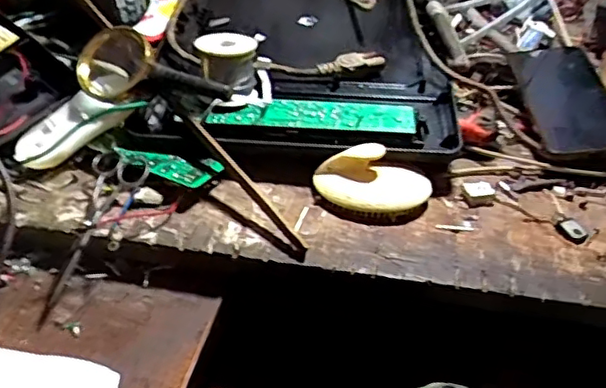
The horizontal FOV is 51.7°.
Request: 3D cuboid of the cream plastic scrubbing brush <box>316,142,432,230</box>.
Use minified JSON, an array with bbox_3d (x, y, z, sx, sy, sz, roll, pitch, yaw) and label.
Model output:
[{"bbox_3d":[0.055,-0.010,0.495,0.093,0.038,0.057,7,40,5],"label":"cream plastic scrubbing brush"}]

